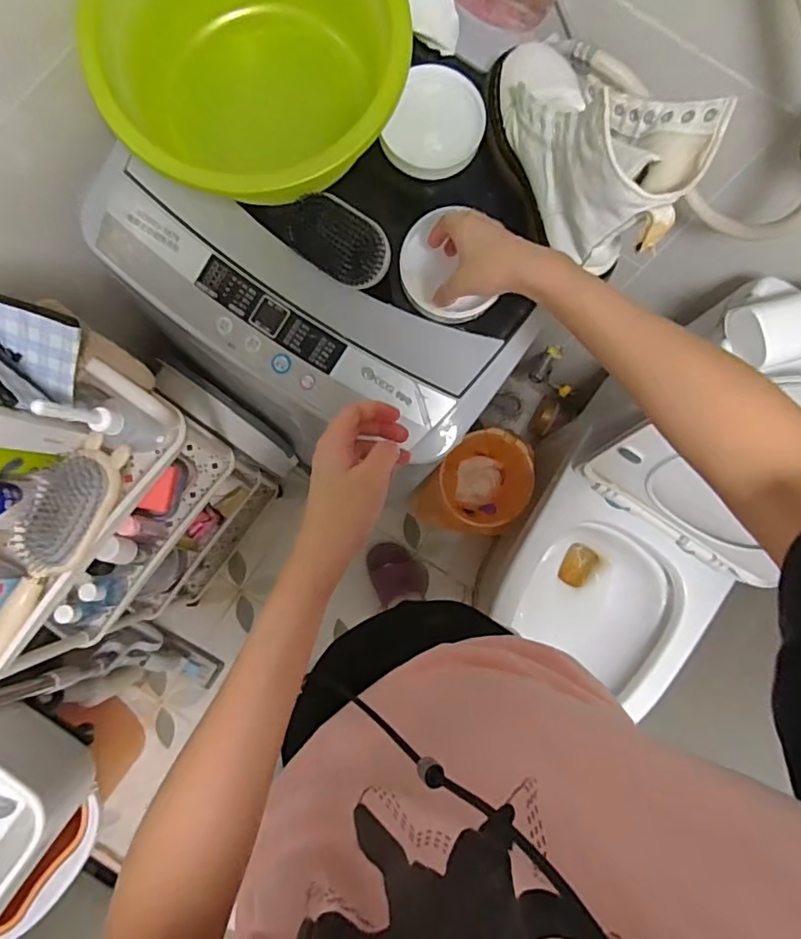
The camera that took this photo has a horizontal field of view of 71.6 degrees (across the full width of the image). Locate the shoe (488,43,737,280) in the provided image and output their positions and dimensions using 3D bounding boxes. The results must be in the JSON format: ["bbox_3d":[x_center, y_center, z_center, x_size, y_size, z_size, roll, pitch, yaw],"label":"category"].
[{"bbox_3d":[0.154,-0.285,0.477,0.108,0.135,0.232,-34,85,-9],"label":"shoe"}]

